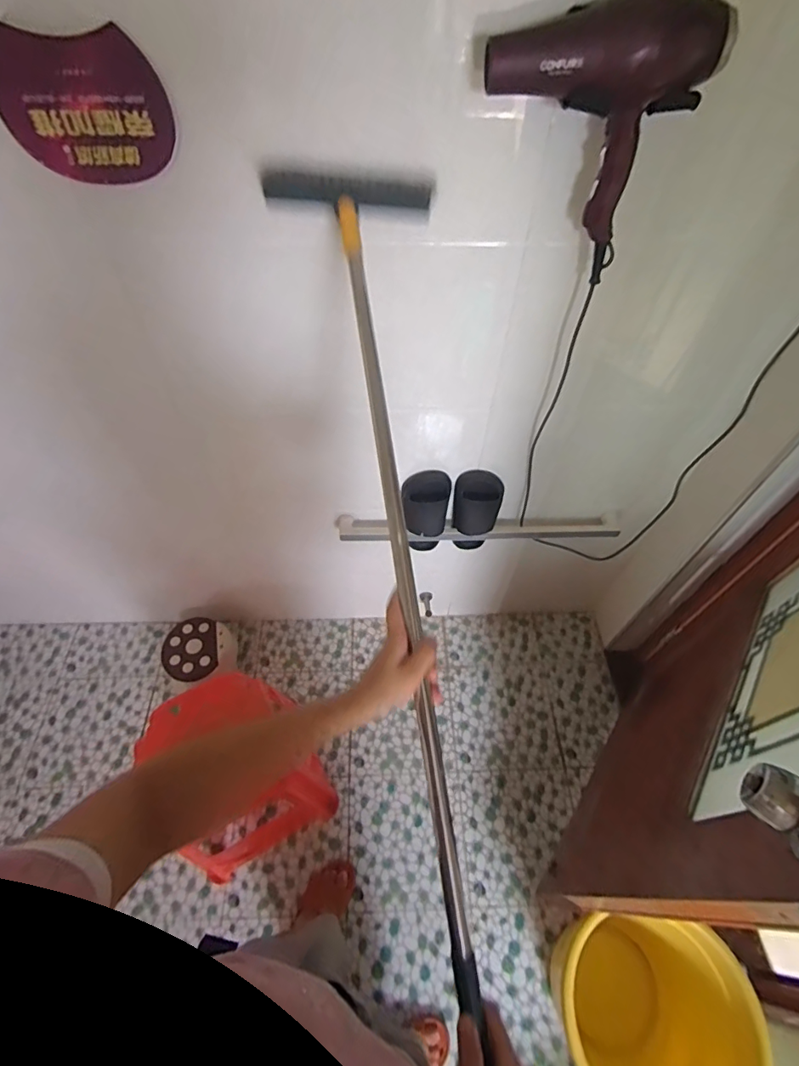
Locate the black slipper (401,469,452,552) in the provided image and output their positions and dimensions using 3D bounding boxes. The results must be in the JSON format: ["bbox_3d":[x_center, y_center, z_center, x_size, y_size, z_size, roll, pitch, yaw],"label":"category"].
[{"bbox_3d":[0.061,-0.034,1.146,0.108,0.235,0.084,-4,54,-4],"label":"black slipper"}]

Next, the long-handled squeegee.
[{"bbox_3d":[0.000,-0.023,0.531,0.196,0.033,0.904,-7,78,-7],"label":"long-handled squeegee"}]

